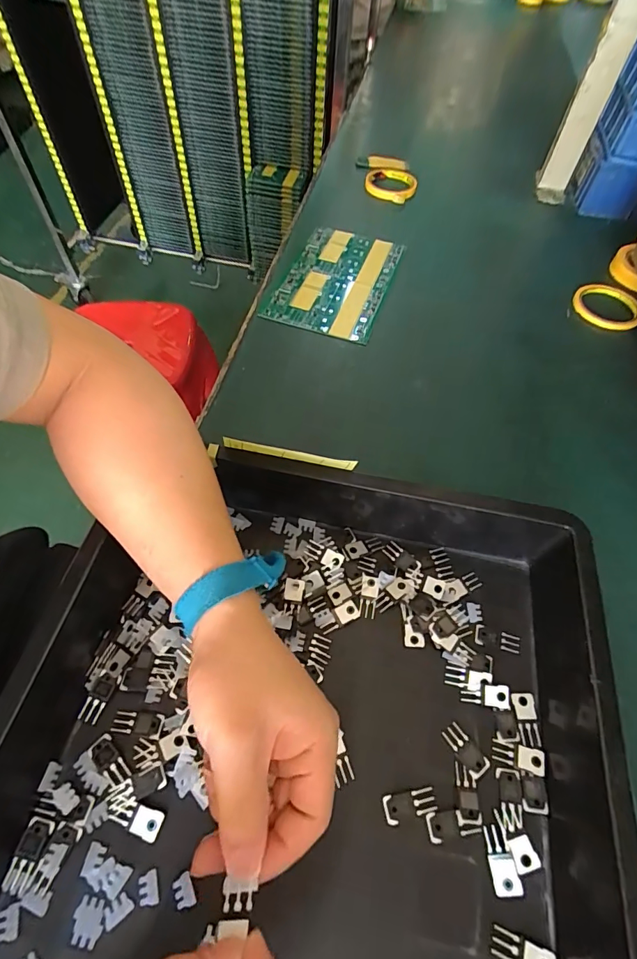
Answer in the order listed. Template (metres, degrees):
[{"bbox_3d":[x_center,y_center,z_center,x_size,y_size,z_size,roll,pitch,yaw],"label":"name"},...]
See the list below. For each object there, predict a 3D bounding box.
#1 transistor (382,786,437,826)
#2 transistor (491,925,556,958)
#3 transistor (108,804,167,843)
[{"bbox_3d":[0.061,0.219,0.290,0.035,0.004,0.016,-6,58,-9],"label":"transistor"},{"bbox_3d":[0.120,0.279,0.252,0.034,0.004,0.016,16,56,20],"label":"transistor"},{"bbox_3d":[-0.117,0.219,0.278,0.033,0.004,0.016,19,57,8],"label":"transistor"}]

